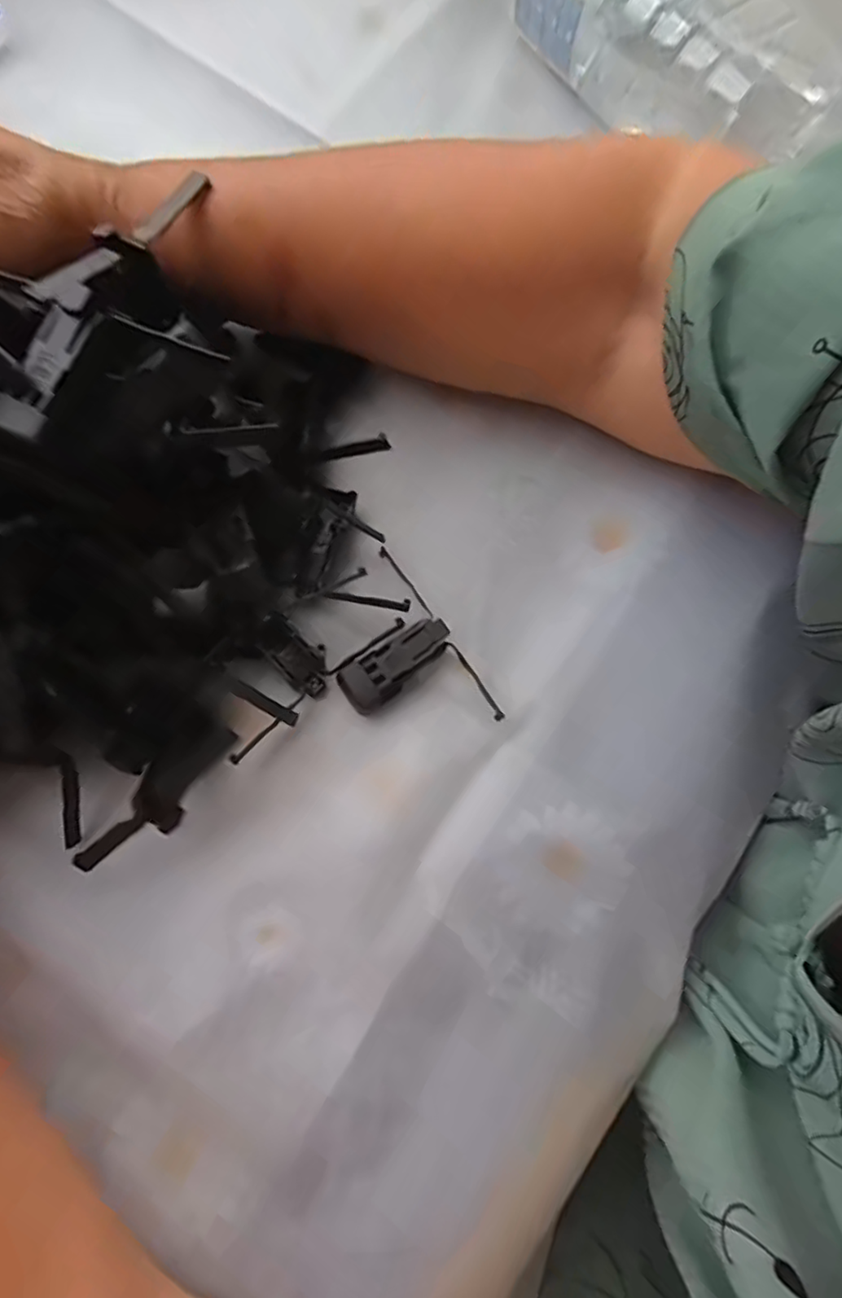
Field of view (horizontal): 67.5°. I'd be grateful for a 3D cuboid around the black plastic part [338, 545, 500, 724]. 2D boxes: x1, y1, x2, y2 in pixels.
[{"bbox_3d":[-0.010,0.006,0.256,0.048,0.016,0.080,-35,79,-8],"label":"black plastic part"}]

